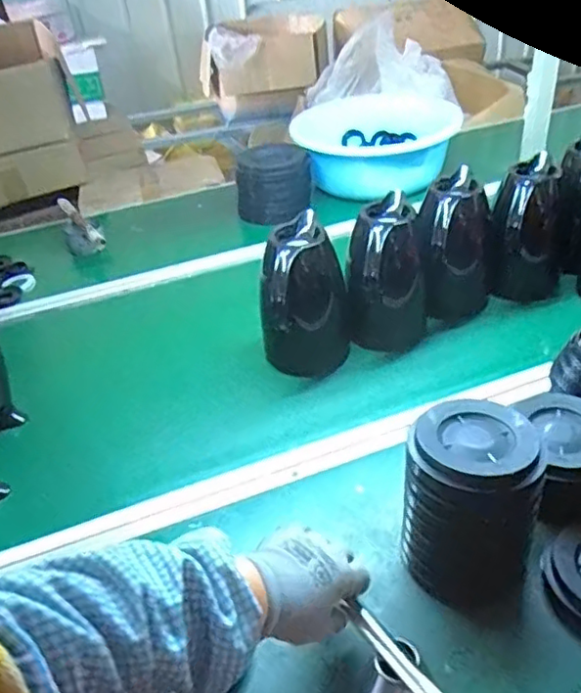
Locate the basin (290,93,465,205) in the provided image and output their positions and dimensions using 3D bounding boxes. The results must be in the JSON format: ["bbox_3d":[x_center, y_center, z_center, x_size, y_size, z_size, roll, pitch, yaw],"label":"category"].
[{"bbox_3d":[0.198,-0.464,1.433,0.377,0.125,0.384,2,37,11],"label":"basin"}]

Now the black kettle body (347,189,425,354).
[{"bbox_3d":[0.144,-0.094,0.911,0.111,0.203,0.129,0,37,9],"label":"black kettle body"}]

